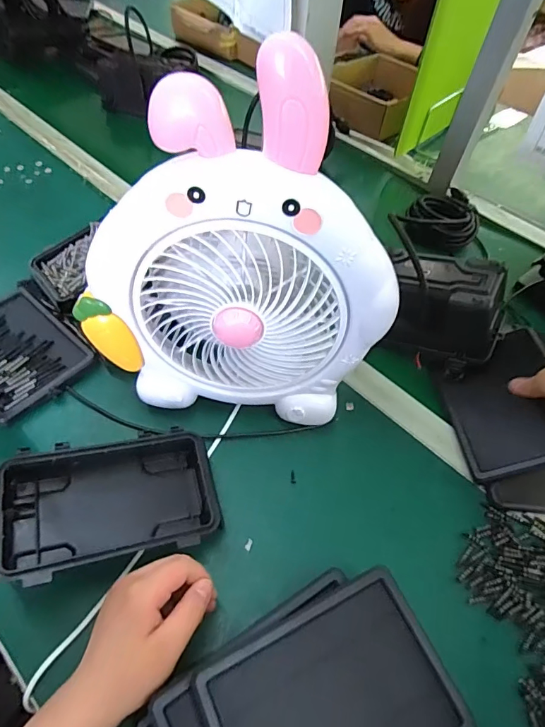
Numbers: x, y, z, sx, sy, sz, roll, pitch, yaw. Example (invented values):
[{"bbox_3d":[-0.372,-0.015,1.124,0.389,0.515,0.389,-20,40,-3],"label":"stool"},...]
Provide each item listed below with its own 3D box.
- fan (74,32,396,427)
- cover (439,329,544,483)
[{"bbox_3d":[-0.031,-0.057,0.376,0.259,0.302,0.092,6,52,1],"label":"fan"},{"bbox_3d":[0.244,0.040,0.468,0.110,0.014,0.154,-24,47,25],"label":"cover"}]

